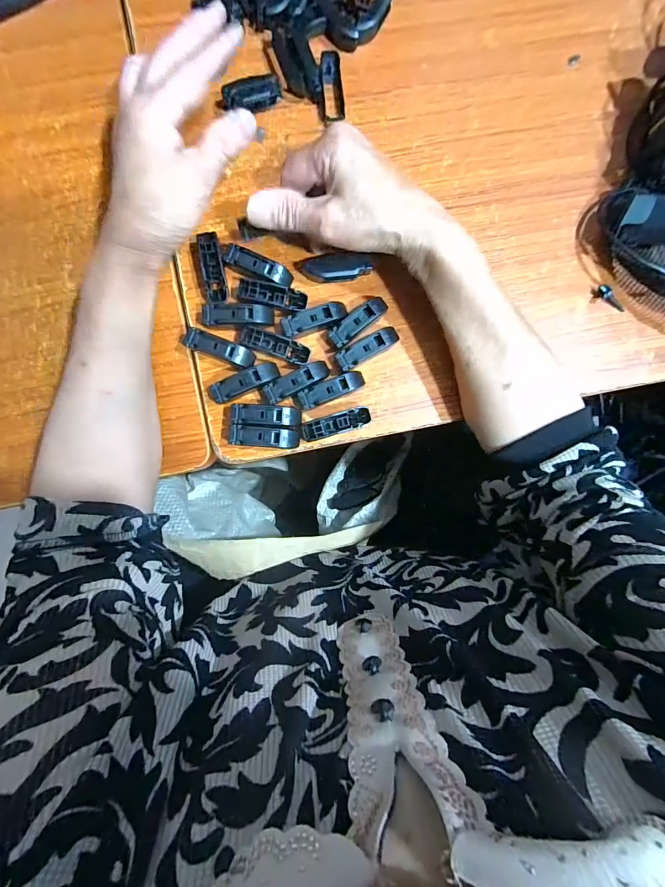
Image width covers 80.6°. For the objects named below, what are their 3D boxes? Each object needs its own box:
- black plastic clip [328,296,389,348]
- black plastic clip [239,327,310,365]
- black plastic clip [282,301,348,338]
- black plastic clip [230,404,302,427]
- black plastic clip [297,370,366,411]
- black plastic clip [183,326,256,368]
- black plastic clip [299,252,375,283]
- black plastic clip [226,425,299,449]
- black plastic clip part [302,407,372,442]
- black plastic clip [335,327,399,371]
[{"bbox_3d":[0.021,-0.100,0.322,0.056,0.016,0.018,-39,91,-2],"label":"black plastic clip"},{"bbox_3d":[-0.046,-0.079,0.319,0.057,0.014,0.016,21,88,-2],"label":"black plastic clip"},{"bbox_3d":[-0.014,-0.101,0.320,0.054,0.016,0.019,-19,90,-3],"label":"black plastic clip"},{"bbox_3d":[-0.053,-0.023,0.318,0.054,0.014,0.017,2,89,-3],"label":"black plastic clip"},{"bbox_3d":[0.000,-0.044,0.322,0.056,0.014,0.016,-23,90,-3],"label":"black plastic clip"},{"bbox_3d":[-0.090,-0.076,0.317,0.056,0.016,0.015,20,88,-2],"label":"black plastic clip"},{"bbox_3d":[0.003,-0.146,0.325,0.061,0.010,0.021,-4,89,-3],"label":"black plastic clip"},{"bbox_3d":[-0.054,-0.005,0.318,0.054,0.014,0.015,5,89,-2],"label":"black plastic clip"},{"bbox_3d":[0.003,-0.016,0.322,0.056,0.016,0.016,-17,90,-3],"label":"black plastic clip part"},{"bbox_3d":[0.029,-0.078,0.322,0.055,0.015,0.017,-29,91,-3],"label":"black plastic clip"}]

